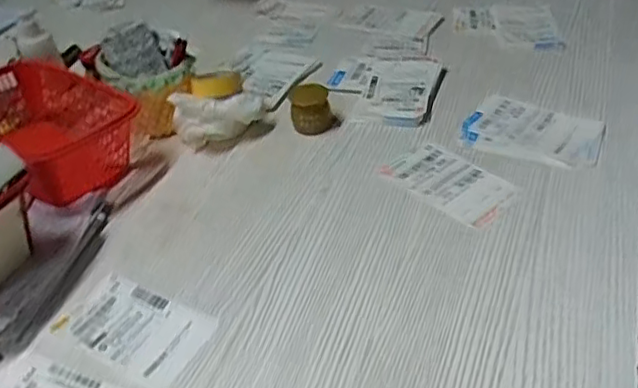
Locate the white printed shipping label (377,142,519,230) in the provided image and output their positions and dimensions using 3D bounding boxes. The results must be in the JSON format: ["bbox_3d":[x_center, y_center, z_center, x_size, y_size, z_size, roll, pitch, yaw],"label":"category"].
[{"bbox_3d":[0.133,-0.013,0.638,0.071,0.004,0.130,-35,49,-26],"label":"white printed shipping label"}]

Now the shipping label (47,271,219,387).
[{"bbox_3d":[-0.158,0.112,0.533,0.130,0.004,0.076,18,47,23],"label":"shipping label"}]

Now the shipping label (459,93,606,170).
[{"bbox_3d":[0.234,-0.070,0.687,0.138,0.008,0.103,15,44,23],"label":"shipping label"}]

